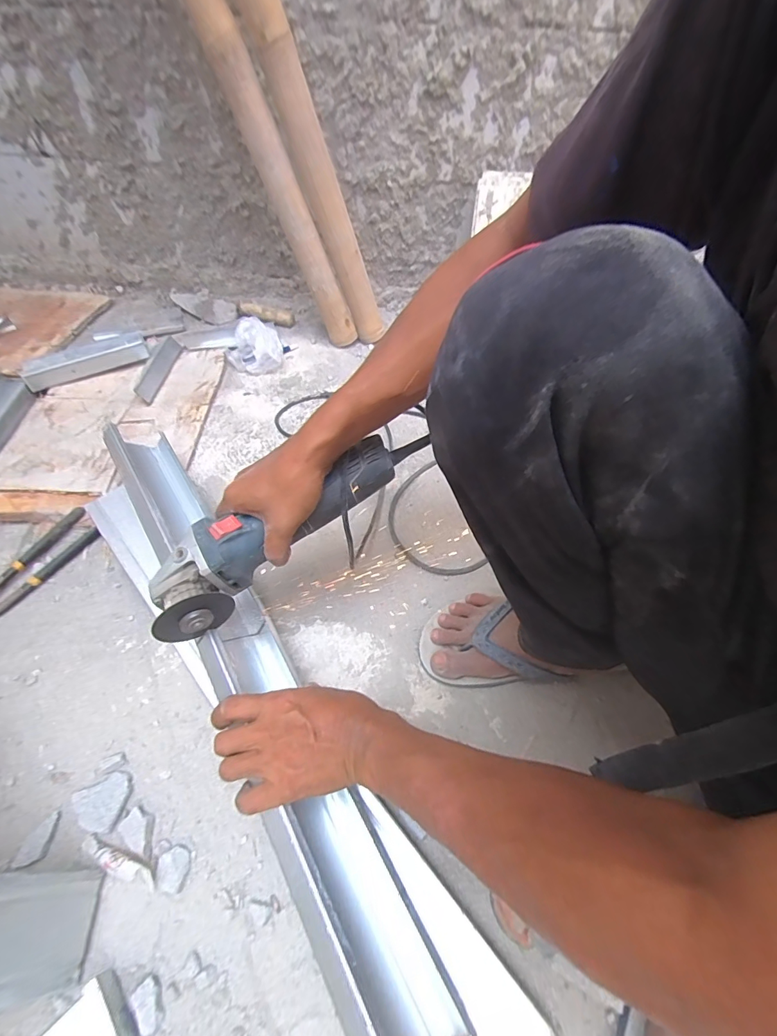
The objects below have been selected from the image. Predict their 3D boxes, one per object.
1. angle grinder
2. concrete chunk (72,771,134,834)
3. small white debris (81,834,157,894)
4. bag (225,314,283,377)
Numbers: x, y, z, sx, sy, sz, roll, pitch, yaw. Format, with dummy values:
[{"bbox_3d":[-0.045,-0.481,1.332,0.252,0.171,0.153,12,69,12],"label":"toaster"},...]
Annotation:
[{"bbox_3d":[-0.097,0.006,0.431,0.304,0.072,0.074,-33,60,-9],"label":"angle grinder"},{"bbox_3d":[-0.287,0.281,0.424,0.049,0.008,0.048,5,53,3],"label":"concrete chunk"},{"bbox_3d":[-0.249,0.314,0.390,0.089,0.020,0.017,4,51,22],"label":"small white debris"},{"bbox_3d":[-0.274,-0.350,0.861,0.109,0.076,0.100,-17,55,-13],"label":"bag"}]

